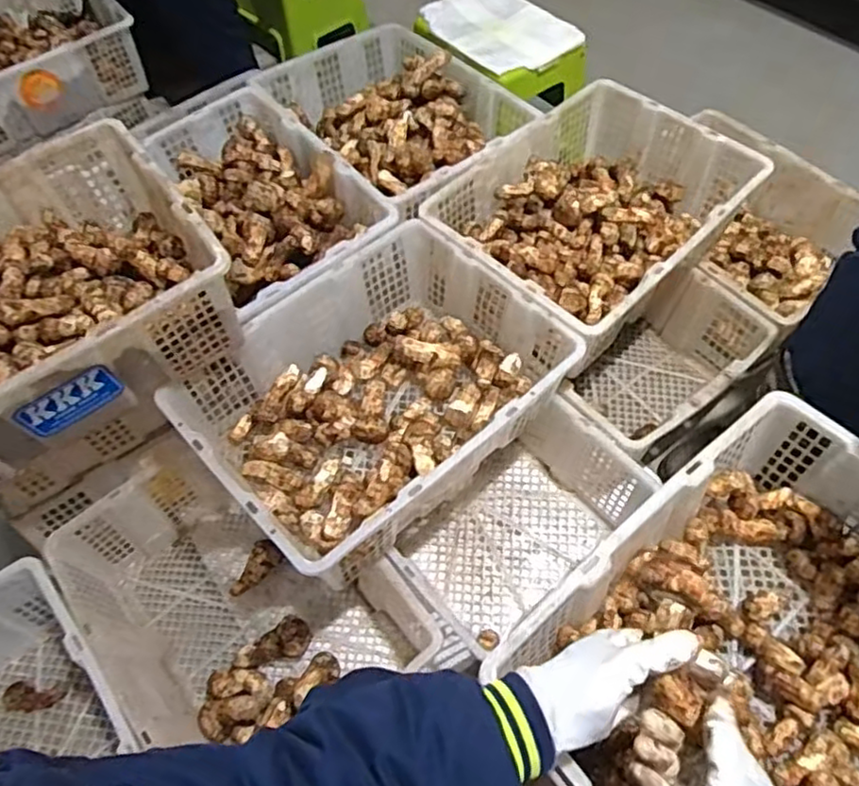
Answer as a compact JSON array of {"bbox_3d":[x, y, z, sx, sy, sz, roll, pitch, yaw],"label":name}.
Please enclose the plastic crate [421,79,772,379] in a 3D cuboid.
[{"bbox_3d":[0.266,-0.291,1.091,0.486,0.154,0.366,-40,63,-20],"label":"plastic crate"}]

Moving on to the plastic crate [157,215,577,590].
[{"bbox_3d":[-0.070,0.002,0.935,0.481,0.151,0.365,-36,61,-18],"label":"plastic crate"}]

